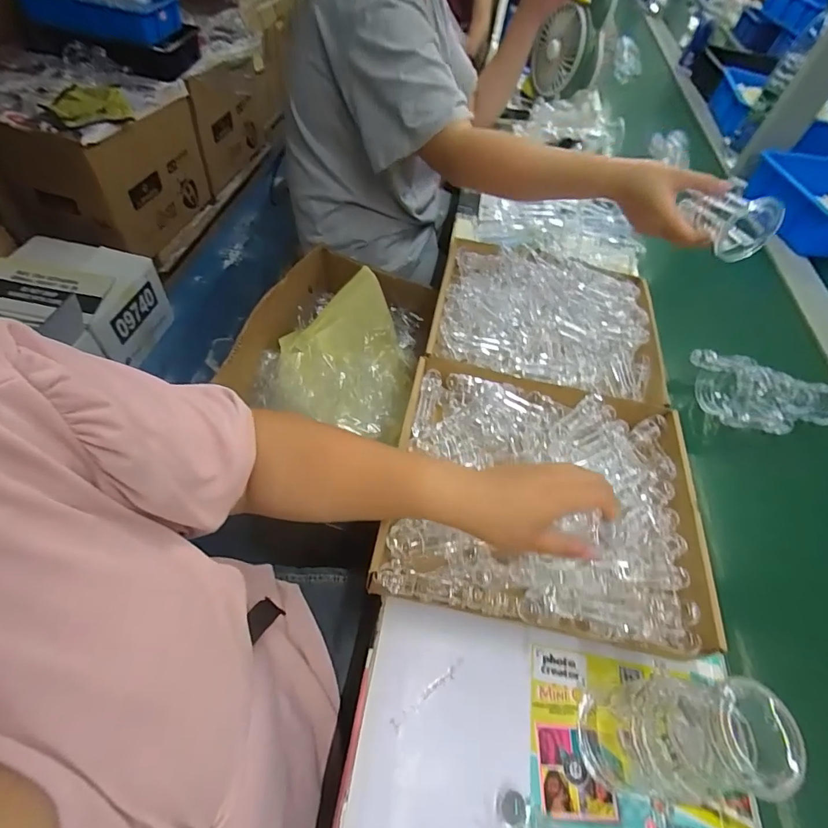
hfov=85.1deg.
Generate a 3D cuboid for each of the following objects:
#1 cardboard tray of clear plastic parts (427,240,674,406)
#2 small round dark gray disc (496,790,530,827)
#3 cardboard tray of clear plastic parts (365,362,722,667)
[{"bbox_3d":[0.186,-0.142,0.631,0.302,0.062,0.266,12,54,0],"label":"cardboard tray of clear plastic parts"},{"bbox_3d":[0.075,0.302,0.344,0.022,0.018,0.022,4,54,-5],"label":"small round dark gray disc"},{"bbox_3d":[0.140,0.076,0.475,0.321,0.052,0.274,11,54,4],"label":"cardboard tray of clear plastic parts"}]

